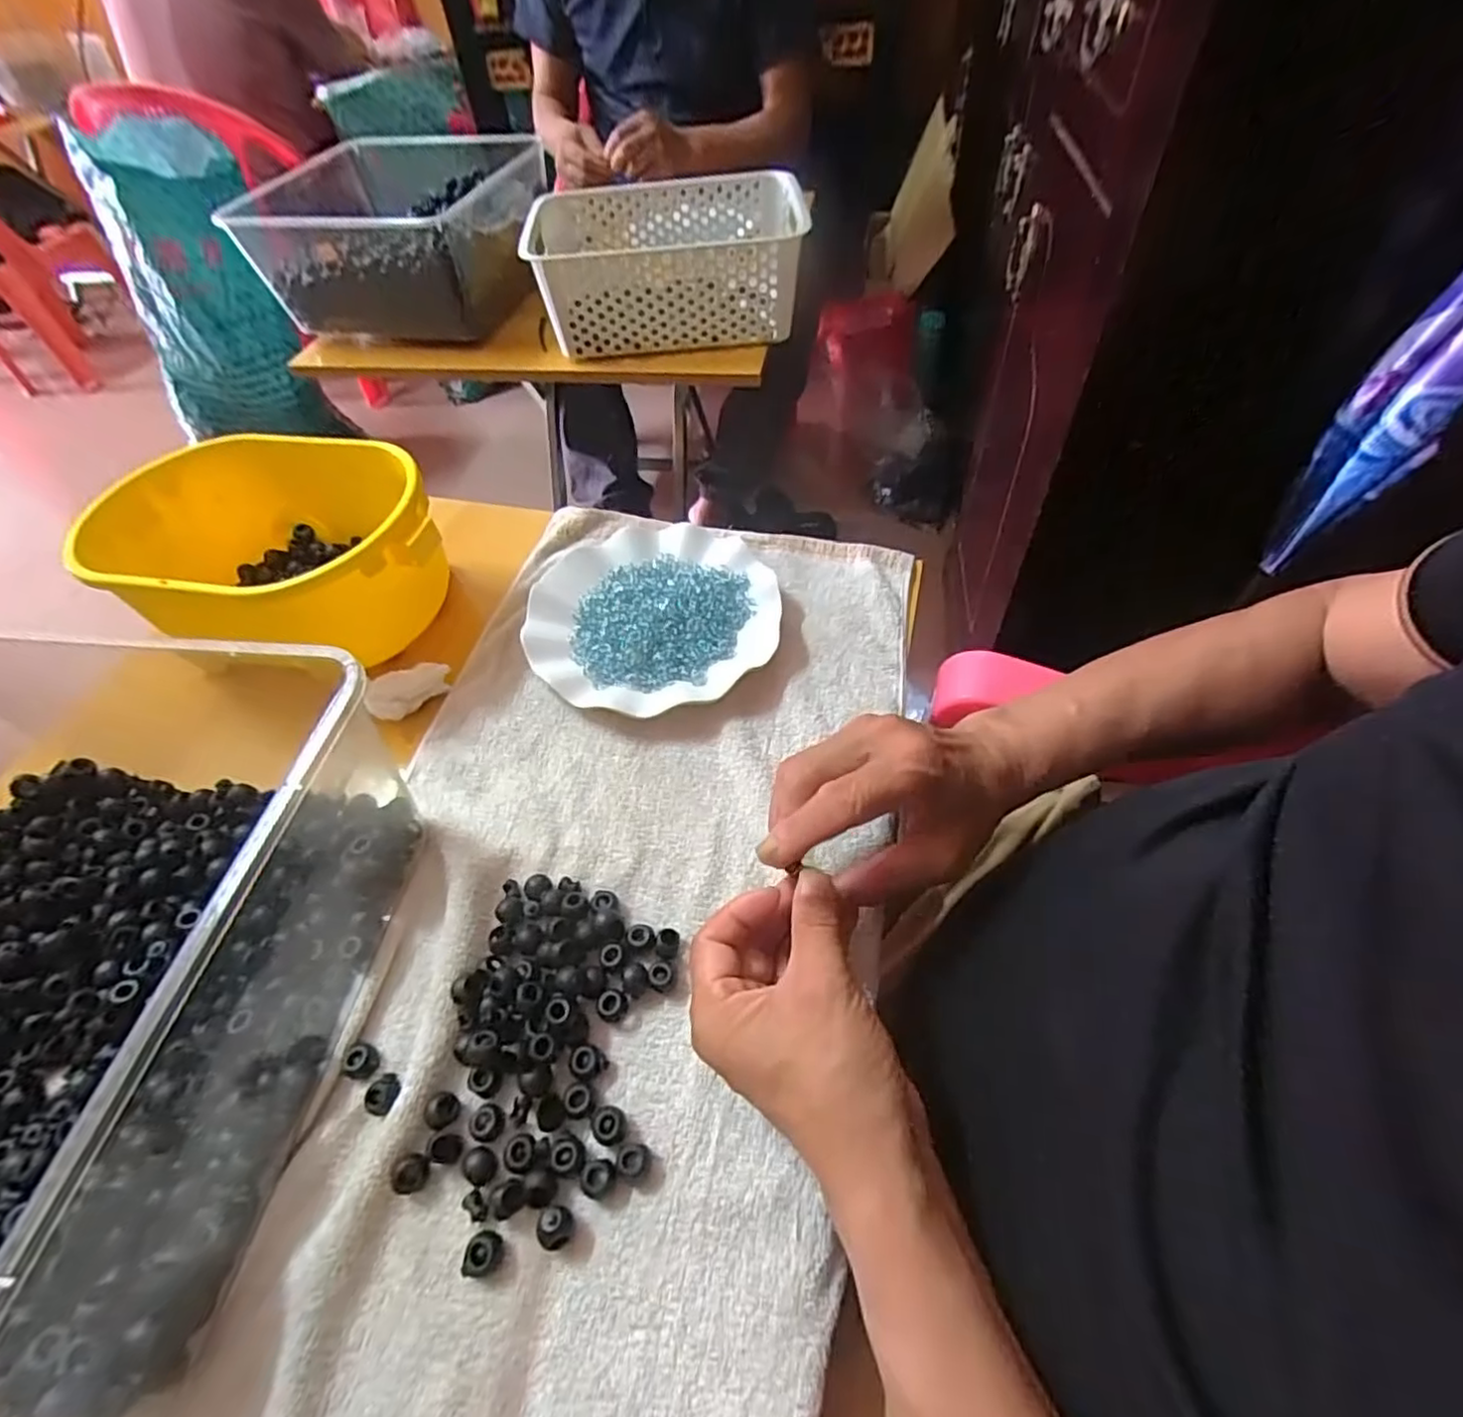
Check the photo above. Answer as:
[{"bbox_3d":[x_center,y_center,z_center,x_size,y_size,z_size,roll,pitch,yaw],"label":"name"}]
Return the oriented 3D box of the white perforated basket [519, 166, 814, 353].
[{"bbox_3d":[-0.074,-0.526,0.790,0.297,0.103,0.210,-7,53,-1],"label":"white perforated basket"}]

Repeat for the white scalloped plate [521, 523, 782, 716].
[{"bbox_3d":[-0.059,-0.073,0.495,0.177,0.024,0.178,-2,53,3],"label":"white scalloped plate"}]

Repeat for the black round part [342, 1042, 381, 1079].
[{"bbox_3d":[-0.183,0.174,0.330,0.016,0.009,0.015,-2,53,3],"label":"black round part"}]

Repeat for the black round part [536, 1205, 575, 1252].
[{"bbox_3d":[-0.075,0.222,0.286,0.013,0.014,0.015,3,53,7],"label":"black round part"}]

